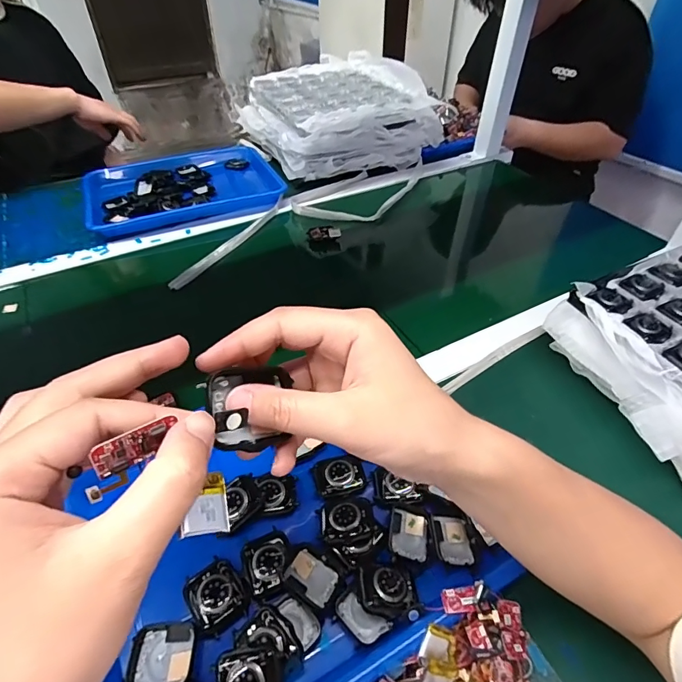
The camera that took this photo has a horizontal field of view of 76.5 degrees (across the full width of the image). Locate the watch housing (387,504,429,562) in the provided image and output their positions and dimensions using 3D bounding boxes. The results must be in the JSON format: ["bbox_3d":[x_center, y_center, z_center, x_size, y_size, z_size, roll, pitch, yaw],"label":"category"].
[{"bbox_3d":[0.053,0.149,0.338,0.033,0.004,0.040,16,44,-7],"label":"watch housing"}]

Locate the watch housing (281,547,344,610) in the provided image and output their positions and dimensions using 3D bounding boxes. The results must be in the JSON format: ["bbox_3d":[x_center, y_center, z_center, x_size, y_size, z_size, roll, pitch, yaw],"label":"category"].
[{"bbox_3d":[-0.020,0.171,0.313,0.039,0.005,0.034,32,35,14],"label":"watch housing"}]

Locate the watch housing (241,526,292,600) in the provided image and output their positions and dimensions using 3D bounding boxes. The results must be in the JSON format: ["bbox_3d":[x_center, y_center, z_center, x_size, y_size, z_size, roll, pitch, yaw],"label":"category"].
[{"bbox_3d":[-0.054,0.160,0.317,0.036,0.007,0.042,-16,47,-16],"label":"watch housing"}]

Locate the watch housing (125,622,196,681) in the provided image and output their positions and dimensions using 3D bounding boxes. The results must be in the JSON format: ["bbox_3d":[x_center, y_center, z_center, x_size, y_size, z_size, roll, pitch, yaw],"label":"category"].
[{"bbox_3d":[-0.116,0.206,0.281,0.042,0.010,0.037,-7,45,-7],"label":"watch housing"}]

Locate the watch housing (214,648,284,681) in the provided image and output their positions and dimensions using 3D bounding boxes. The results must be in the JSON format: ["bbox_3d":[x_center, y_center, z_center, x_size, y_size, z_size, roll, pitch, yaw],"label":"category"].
[{"bbox_3d":[-0.056,0.208,0.265,0.041,0.012,0.030,-4,45,-4],"label":"watch housing"}]

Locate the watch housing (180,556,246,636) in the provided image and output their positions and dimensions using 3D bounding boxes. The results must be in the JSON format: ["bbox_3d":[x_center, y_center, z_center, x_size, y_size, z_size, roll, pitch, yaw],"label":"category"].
[{"bbox_3d":[-0.089,0.176,0.303,0.036,0.004,0.042,-30,52,-27],"label":"watch housing"}]

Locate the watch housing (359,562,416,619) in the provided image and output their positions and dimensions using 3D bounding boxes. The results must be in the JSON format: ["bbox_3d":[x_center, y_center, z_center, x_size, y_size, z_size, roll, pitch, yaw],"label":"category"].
[{"bbox_3d":[0.033,0.171,0.302,0.039,0.008,0.034,-9,45,-9],"label":"watch housing"}]

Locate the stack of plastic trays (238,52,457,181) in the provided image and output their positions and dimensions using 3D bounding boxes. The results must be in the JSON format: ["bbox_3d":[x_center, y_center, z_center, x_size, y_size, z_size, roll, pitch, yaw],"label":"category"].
[{"bbox_3d":[-0.007,-0.462,0.873,0.332,0.118,0.331,-21,48,-20],"label":"stack of plastic trays"}]

